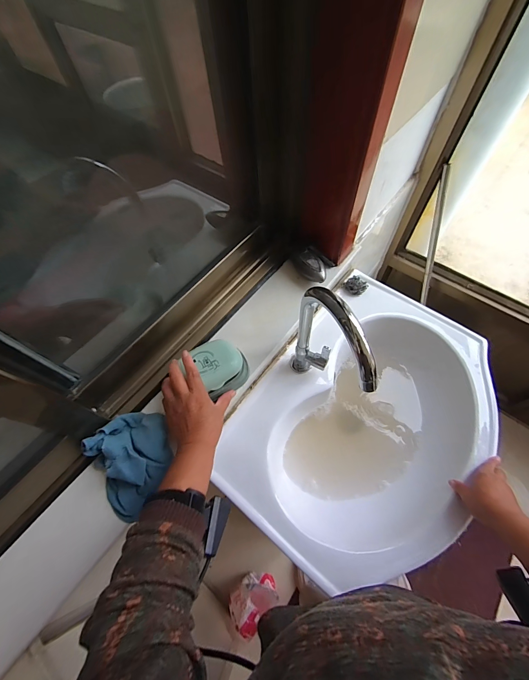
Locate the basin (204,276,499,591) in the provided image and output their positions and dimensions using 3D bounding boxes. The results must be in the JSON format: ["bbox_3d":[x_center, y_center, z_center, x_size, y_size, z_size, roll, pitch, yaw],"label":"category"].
[{"bbox_3d":[0.217,0.176,0.661,0.419,0.152,0.585,35,69,19],"label":"basin"}]

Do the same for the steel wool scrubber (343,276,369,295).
[{"bbox_3d":[0.228,-0.136,0.738,0.051,0.024,0.043,-35,66,-14],"label":"steel wool scrubber"}]

